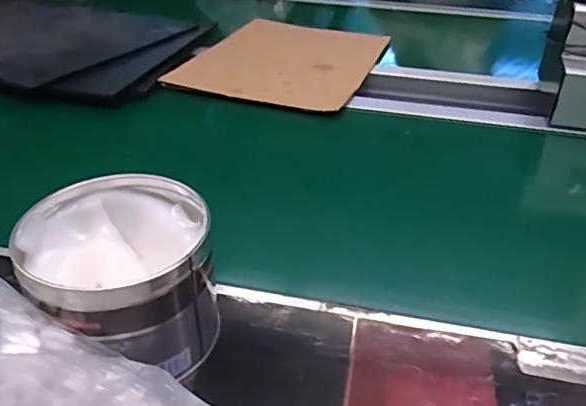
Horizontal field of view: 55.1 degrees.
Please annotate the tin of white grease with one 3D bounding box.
[{"bbox_3d":[-0.119,0.057,0.402,0.122,0.100,0.122,2,34,-1],"label":"tin of white grease"}]

